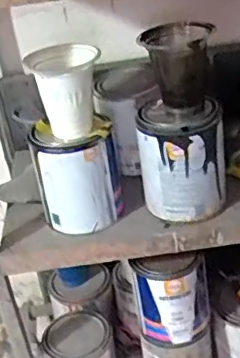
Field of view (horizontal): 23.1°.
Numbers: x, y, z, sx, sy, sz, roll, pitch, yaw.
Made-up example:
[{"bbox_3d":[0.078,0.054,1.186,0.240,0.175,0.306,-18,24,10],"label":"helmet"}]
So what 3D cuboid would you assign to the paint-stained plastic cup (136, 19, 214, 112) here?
[{"bbox_3d":[0.067,-0.134,0.705,0.085,0.089,0.073,1,33,15],"label":"paint-stained plastic cup"}]

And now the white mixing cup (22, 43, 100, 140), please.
[{"bbox_3d":[-0.065,-0.108,0.720,0.084,0.097,0.075,-12,32,-6],"label":"white mixing cup"}]

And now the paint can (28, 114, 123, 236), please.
[{"bbox_3d":[-0.054,-0.005,0.764,0.098,0.125,0.098,-6,32,4],"label":"paint can"}]

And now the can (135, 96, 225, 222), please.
[{"bbox_3d":[0.080,-0.028,0.753,0.102,0.135,0.102,-2,33,11],"label":"can"}]

